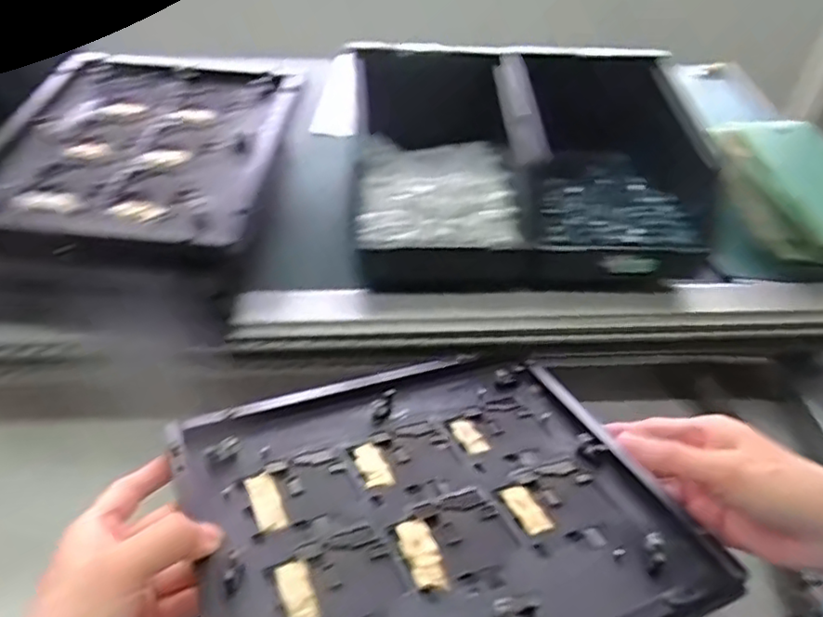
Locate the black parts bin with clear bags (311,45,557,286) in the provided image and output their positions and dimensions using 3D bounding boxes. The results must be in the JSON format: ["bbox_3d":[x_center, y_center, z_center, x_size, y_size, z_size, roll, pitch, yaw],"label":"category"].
[{"bbox_3d":[0.029,-0.139,0.587,0.156,0.120,0.217,0,46,-3],"label":"black parts bin with clear bags"}]

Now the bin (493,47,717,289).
[{"bbox_3d":[0.187,-0.141,0.597,0.211,0.119,0.248,5,46,2],"label":"bin"}]

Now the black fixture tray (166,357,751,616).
[{"bbox_3d":[0.012,0.114,0.374,0.261,0.014,0.225,-10,34,-23],"label":"black fixture tray"}]

